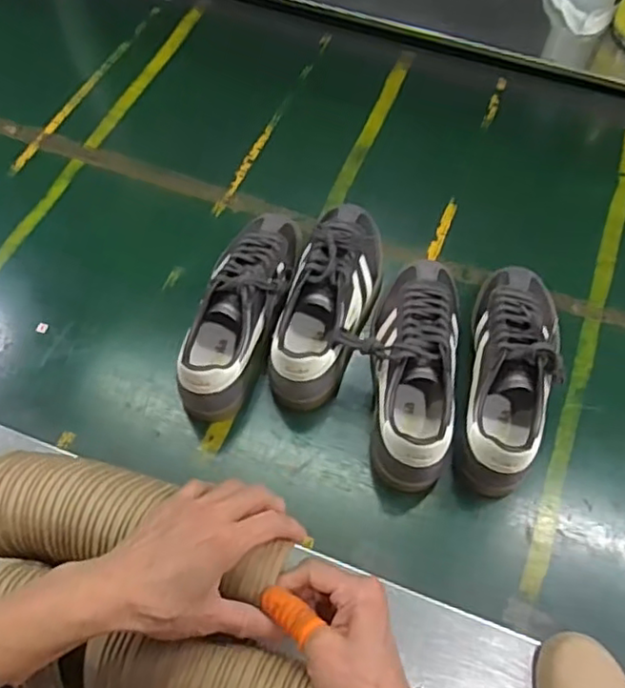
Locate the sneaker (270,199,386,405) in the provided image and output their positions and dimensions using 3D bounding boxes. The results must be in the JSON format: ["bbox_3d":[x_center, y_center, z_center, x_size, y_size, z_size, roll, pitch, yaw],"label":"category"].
[{"bbox_3d":[0.021,-0.061,0.698,0.093,0.081,0.263,16,62,7],"label":"sneaker"}]

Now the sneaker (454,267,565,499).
[{"bbox_3d":[0.209,0.018,0.654,0.085,0.091,0.259,13,62,5],"label":"sneaker"}]

